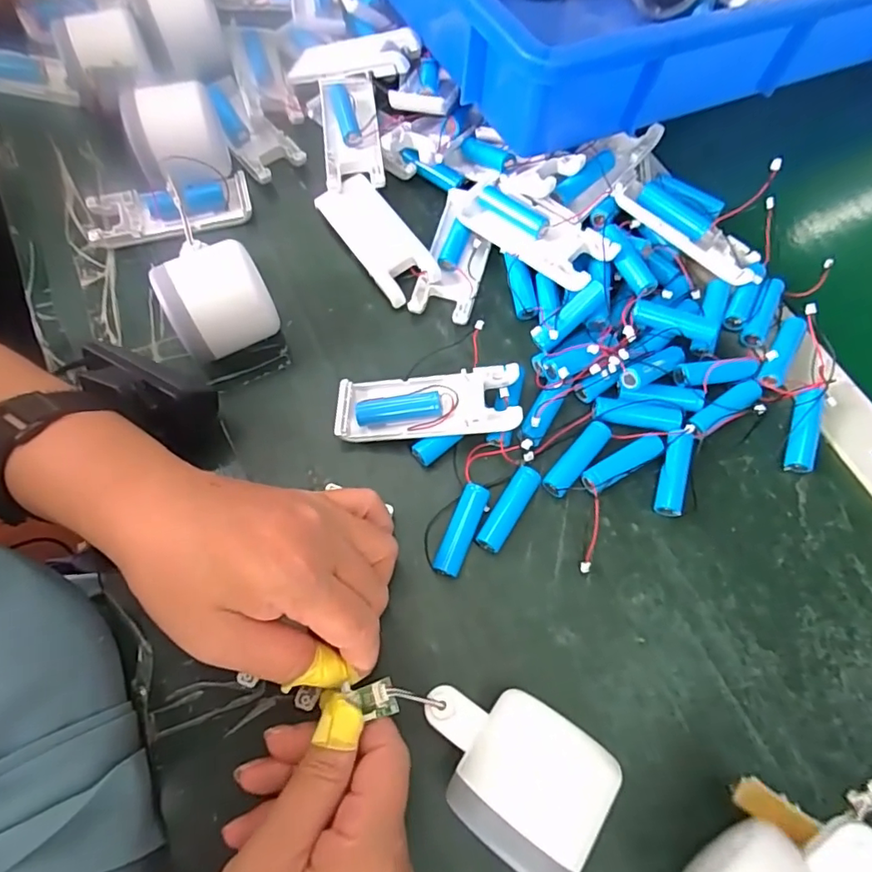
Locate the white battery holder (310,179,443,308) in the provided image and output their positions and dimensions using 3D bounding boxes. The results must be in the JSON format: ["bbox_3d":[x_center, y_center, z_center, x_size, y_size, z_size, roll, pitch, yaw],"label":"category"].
[{"bbox_3d":[-0.040,-0.132,0.364,0.037,0.021,0.098,-33,73,-13],"label":"white battery holder"}]

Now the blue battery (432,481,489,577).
[{"bbox_3d":[0.014,0.052,0.296,0.015,0.018,0.049,22,70,7],"label":"blue battery"}]

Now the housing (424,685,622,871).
[{"bbox_3d":[0.030,0.144,0.239,0.078,0.053,0.056,30,71,10],"label":"housing"}]

